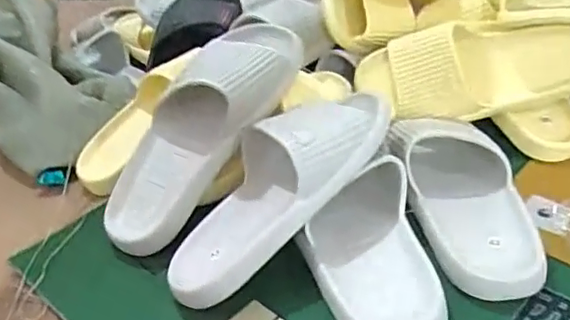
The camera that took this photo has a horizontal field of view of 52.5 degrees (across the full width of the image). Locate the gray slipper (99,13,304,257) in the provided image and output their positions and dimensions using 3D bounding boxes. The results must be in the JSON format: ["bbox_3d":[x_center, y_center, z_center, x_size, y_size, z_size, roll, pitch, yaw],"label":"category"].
[{"bbox_3d":[-0.088,-0.037,0.586,0.105,0.077,0.279,24,74,38],"label":"gray slipper"}]

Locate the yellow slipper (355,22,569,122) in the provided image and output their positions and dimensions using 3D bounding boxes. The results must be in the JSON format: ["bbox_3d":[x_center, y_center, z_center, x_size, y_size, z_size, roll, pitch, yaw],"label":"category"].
[{"bbox_3d":[0.209,-0.098,0.642,0.249,0.103,0.075,-5,-2,6],"label":"yellow slipper"}]

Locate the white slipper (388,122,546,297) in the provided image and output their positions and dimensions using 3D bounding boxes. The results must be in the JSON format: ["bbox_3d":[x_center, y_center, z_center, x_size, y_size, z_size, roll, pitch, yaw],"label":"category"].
[{"bbox_3d":[0.172,0.029,0.546,0.100,0.060,0.222,-6,34,2],"label":"white slipper"}]

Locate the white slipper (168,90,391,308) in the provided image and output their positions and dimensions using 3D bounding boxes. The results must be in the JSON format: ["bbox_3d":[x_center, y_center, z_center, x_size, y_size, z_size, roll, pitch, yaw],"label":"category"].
[{"bbox_3d":[-0.012,0.012,0.535,0.263,0.067,0.113,-45,46,-15],"label":"white slipper"}]

